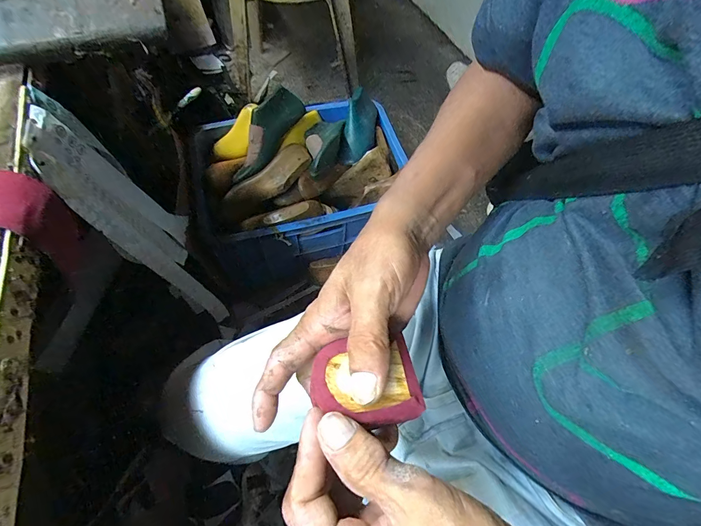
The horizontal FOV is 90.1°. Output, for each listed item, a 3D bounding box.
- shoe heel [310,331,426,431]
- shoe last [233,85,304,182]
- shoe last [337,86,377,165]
[{"bbox_3d":[0.009,0.075,0.222,0.066,0.017,0.054,-6,63,-7],"label":"shoe heel"},{"bbox_3d":[-0.205,-0.305,0.843,0.074,0.081,0.255,29,85,11],"label":"shoe last"},{"bbox_3d":[0.024,-0.342,0.888,0.080,0.077,0.227,15,75,4],"label":"shoe last"}]

